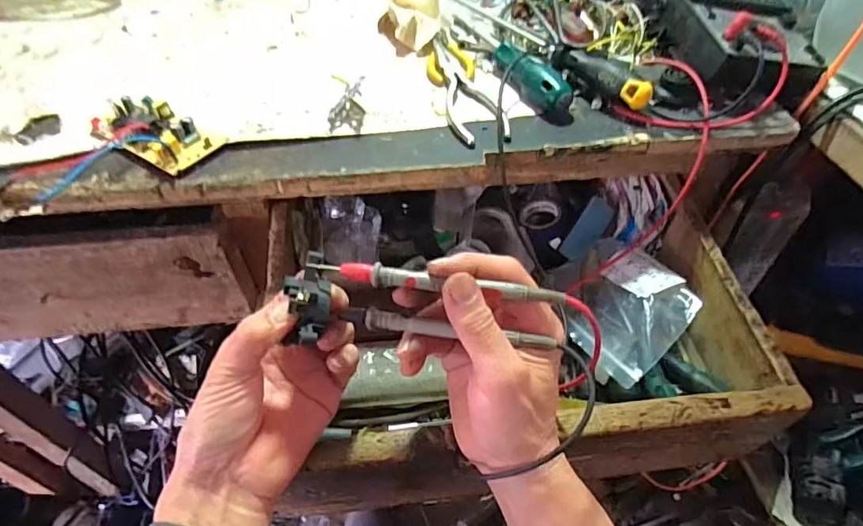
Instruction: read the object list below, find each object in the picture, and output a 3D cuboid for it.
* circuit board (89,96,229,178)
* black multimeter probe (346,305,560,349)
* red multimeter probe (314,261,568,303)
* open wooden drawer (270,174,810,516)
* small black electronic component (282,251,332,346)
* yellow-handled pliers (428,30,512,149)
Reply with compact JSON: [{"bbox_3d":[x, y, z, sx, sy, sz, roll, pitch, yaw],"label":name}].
[{"bbox_3d":[-0.218,-0.104,0.404,0.100,0.023,0.050,27,54,20],"label":"circuit board"},{"bbox_3d":[0.011,0.038,0.301,0.121,0.007,0.011,6,50,5],"label":"black multimeter probe"},{"bbox_3d":[0.003,0.011,0.295,0.145,0.010,0.009,6,50,2],"label":"red multimeter probe"},{"bbox_3d":[0.058,0.035,0.474,0.383,0.106,0.293,-4,50,-6],"label":"open wooden drawer"},{"bbox_3d":[-0.073,0.019,0.307,0.024,0.019,0.056,0,64,-2],"label":"small black electronic component"},{"bbox_3d":[0.024,-0.161,0.461,0.048,0.015,0.166,-12,51,-12],"label":"yellow-handled pliers"}]

